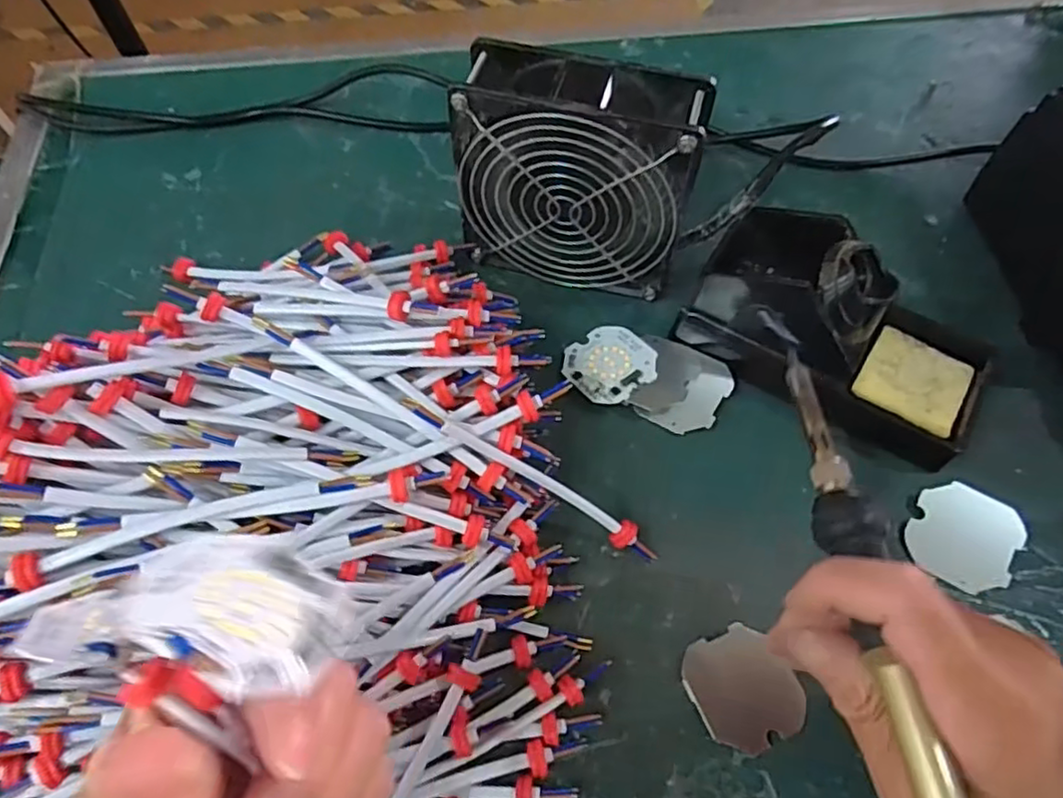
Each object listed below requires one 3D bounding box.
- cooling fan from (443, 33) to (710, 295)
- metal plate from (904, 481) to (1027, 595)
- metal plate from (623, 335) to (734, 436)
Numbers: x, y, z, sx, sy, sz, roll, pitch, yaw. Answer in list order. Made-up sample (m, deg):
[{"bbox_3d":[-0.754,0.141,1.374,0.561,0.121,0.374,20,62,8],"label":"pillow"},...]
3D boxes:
[{"bbox_3d":[0.023,-0.113,0.345,0.116,0.119,0.046,14,62,8],"label":"cooling fan"},{"bbox_3d":[0.206,0.066,0.311,0.046,0.004,0.045,27,79,17],"label":"metal plate"},{"bbox_3d":[0.078,-0.007,0.350,0.049,0.008,0.047,-2,70,5],"label":"metal plate"}]

